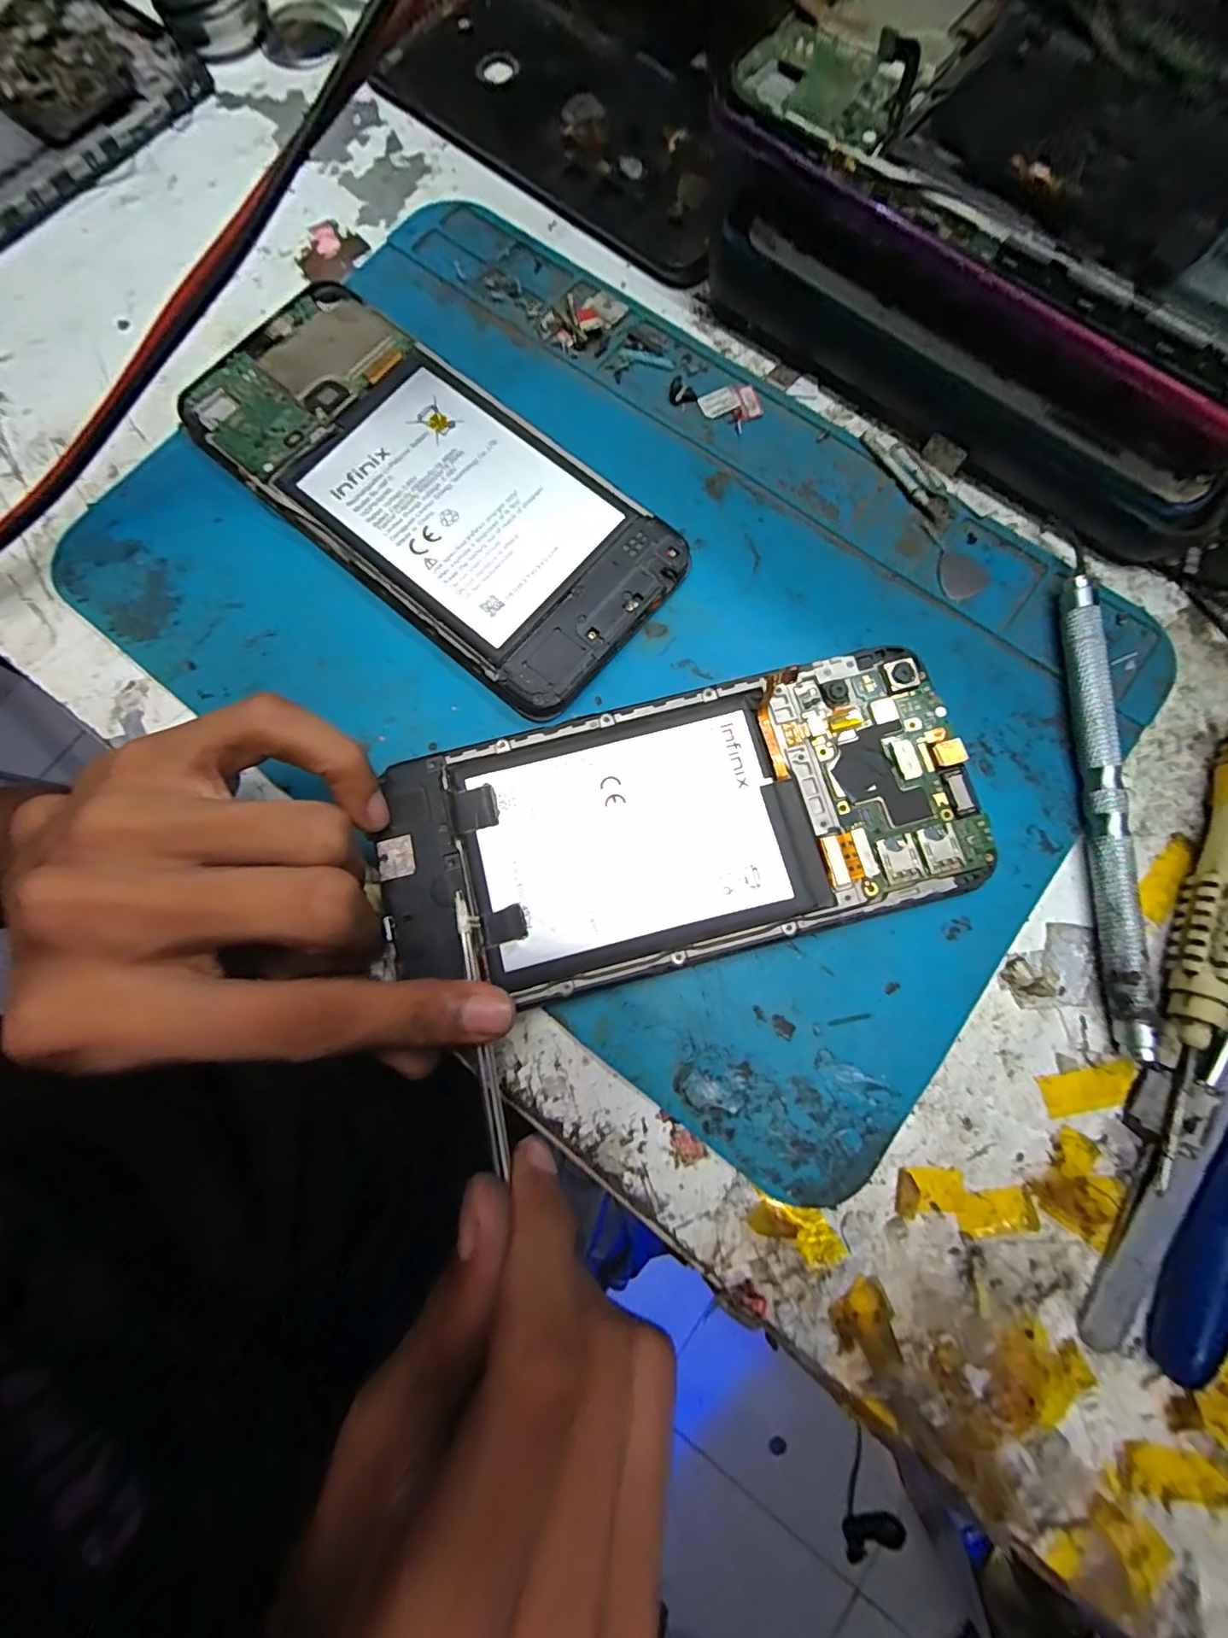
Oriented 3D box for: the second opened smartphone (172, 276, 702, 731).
[{"bbox_3d":[-0.058,-0.103,0.163,0.160,0.010,0.070,40,83,7],"label":"second opened smartphone"}]

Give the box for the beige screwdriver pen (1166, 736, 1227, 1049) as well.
[{"bbox_3d":[0.162,0.013,0.139,0.013,0.014,0.094,25,82,5],"label":"beige screwdriver pen"}]

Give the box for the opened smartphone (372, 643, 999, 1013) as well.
[{"bbox_3d":[0.018,0.001,0.140,0.156,0.005,0.070,-12,80,-2],"label":"opened smartphone"}]

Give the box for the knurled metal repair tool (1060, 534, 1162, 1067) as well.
[{"bbox_3d":[0.132,-0.006,0.143,0.007,0.011,0.133,1,80,1],"label":"knurled metal repair tool"}]

